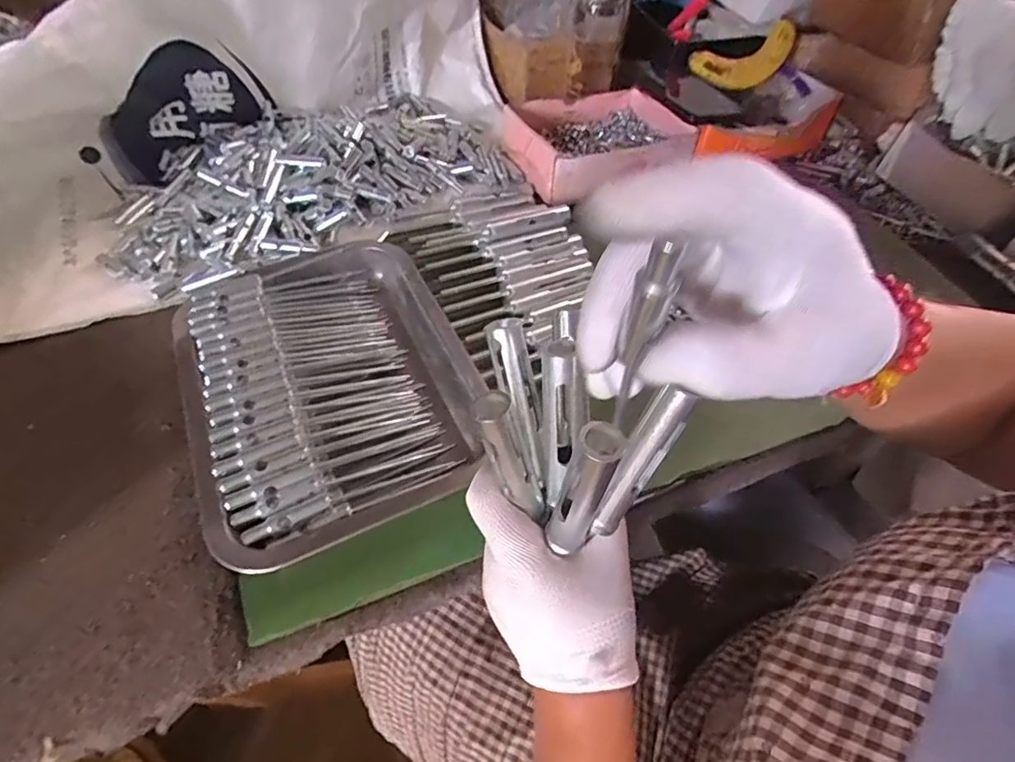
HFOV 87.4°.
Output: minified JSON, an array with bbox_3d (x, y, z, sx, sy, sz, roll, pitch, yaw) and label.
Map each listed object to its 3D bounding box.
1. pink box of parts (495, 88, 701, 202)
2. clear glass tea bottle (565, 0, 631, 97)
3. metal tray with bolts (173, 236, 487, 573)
[{"bbox_3d":[0.097,-0.267,0.578,0.181,0.048,0.154,-14,54,-13],"label":"pink box of parts"},{"bbox_3d":[0.101,-0.401,0.591,0.062,0.146,0.066,10,52,5],"label":"clear glass tea bottle"},{"bbox_3d":[-0.131,-0.009,0.383,0.184,0.035,0.245,-22,56,-19],"label":"metal tray with bolts"}]

